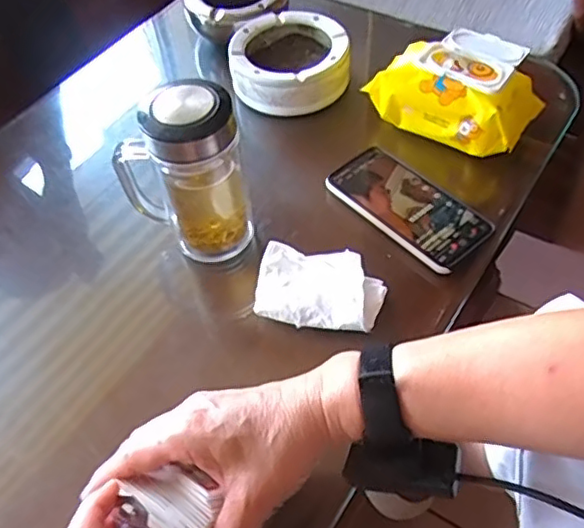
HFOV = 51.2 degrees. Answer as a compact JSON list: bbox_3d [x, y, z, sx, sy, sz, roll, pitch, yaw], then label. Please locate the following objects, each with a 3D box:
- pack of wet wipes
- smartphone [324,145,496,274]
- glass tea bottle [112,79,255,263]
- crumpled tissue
[{"bbox_3d":[0.189,-0.201,0.666,0.161,0.064,0.134,25,58,22],"label":"pack of wet wipes"},{"bbox_3d":[0.114,-0.060,0.608,0.078,0.007,0.166,-37,57,-18],"label":"smartphone"},{"bbox_3d":[-0.093,-0.081,0.550,0.097,0.181,0.082,-8,52,-2],"label":"glass tea bottle"},{"bbox_3d":[0.024,0.022,0.541,0.109,0.036,0.070,7,53,10],"label":"crumpled tissue"}]

